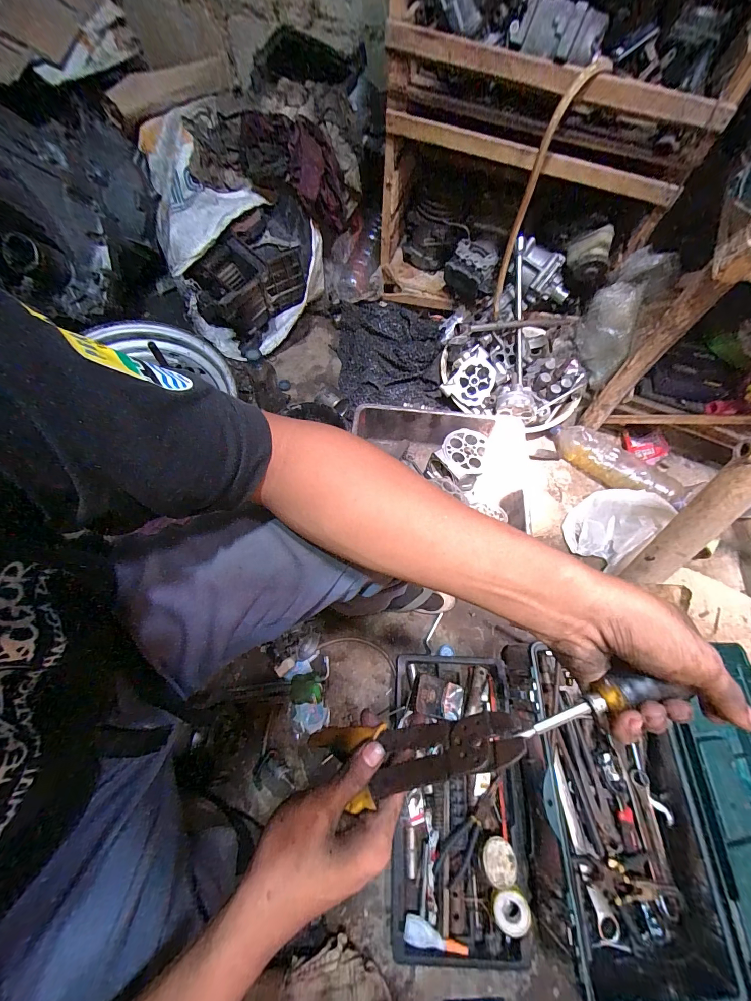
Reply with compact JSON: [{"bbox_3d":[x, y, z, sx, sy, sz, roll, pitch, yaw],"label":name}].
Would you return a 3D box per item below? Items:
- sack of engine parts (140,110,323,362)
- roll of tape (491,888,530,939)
[{"bbox_3d":[-0.368,-0.692,0.978,0.350,0.350,0.461,-21,69,-10],"label":"sack of engine parts"},{"bbox_3d":[0.214,0.648,0.568,0.053,0.020,0.053,1,67,-2],"label":"roll of tape"}]

